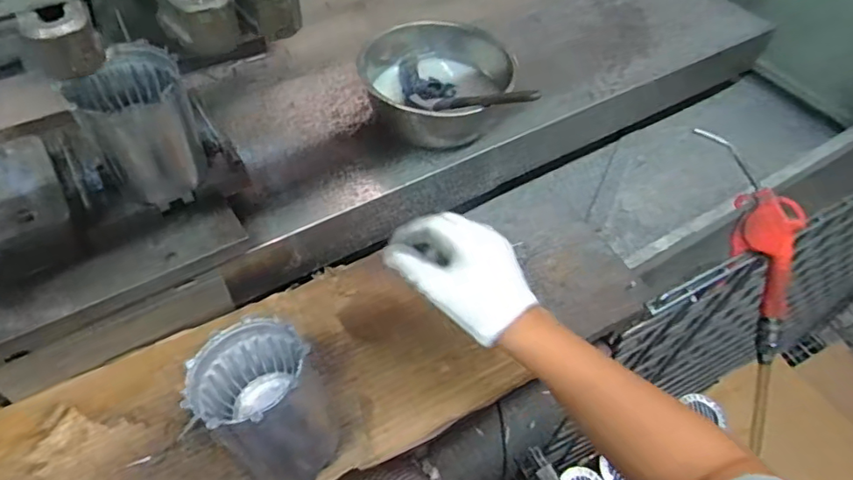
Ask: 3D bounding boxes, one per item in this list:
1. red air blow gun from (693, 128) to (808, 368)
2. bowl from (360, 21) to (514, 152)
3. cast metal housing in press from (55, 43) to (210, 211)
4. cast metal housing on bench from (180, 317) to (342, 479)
[{"bbox_3d":[0.356,0.007,0.588,0.054,0.265,0.052,-23,16,-19],"label":"red air blow gun"},{"bbox_3d":[0.007,-0.191,0.700,0.162,0.088,0.171,1,52,-2],"label":"bowl"},{"bbox_3d":[-0.260,-0.108,0.513,0.085,0.109,0.089,-23,57,-19],"label":"cast metal housing in press"},{"bbox_3d":[-0.132,0.140,0.471,0.116,0.125,0.096,30,57,19],"label":"cast metal housing on bench"}]

